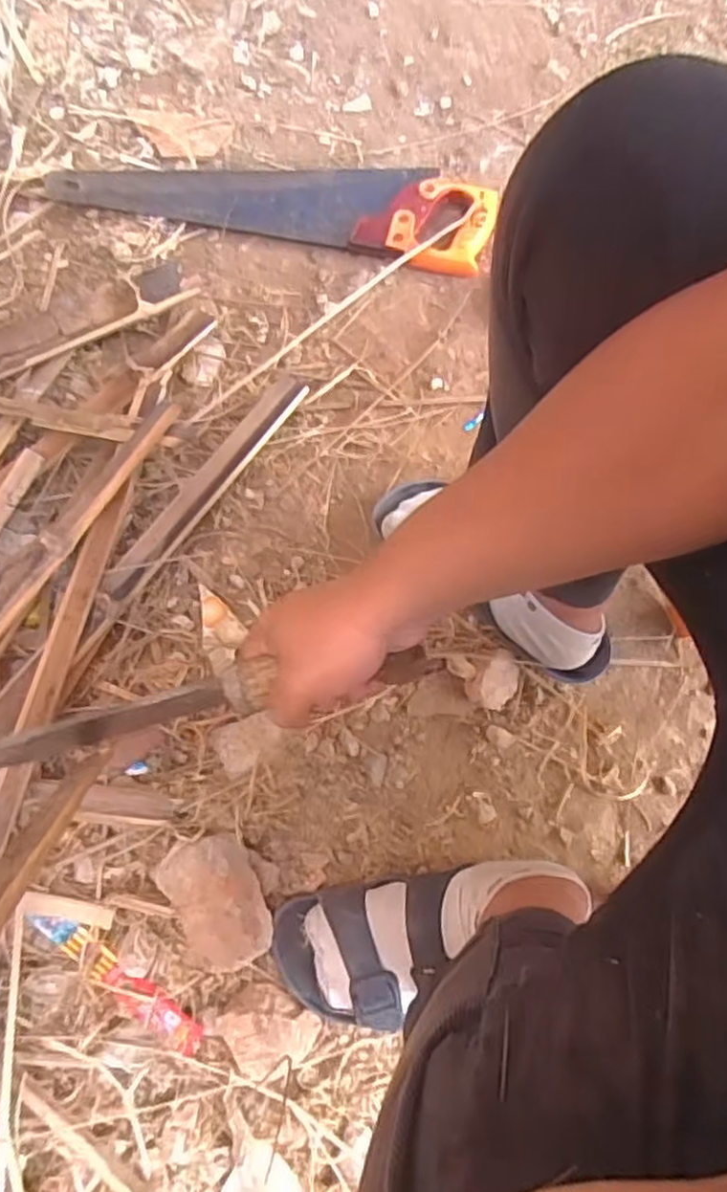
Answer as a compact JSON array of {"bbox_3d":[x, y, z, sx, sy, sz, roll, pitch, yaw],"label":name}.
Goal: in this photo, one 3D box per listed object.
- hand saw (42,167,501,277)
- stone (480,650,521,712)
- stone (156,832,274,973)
[{"bbox_3d":[-0.105,-0.463,0.833,0.499,0.035,0.119,10,74,3],"label":"hand saw"},{"bbox_3d":[0.130,0.082,0.690,0.034,0.035,0.054,22,75,6],"label":"stone"},{"bbox_3d":[-0.120,0.247,0.583,0.070,0.046,0.100,-20,75,-6],"label":"stone"}]

